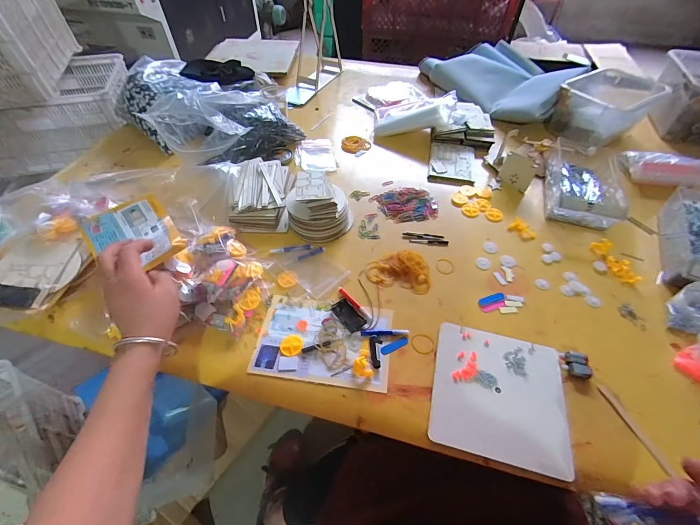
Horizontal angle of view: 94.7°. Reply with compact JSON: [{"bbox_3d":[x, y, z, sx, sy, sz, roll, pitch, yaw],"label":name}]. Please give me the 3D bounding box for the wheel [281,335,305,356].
[{"bbox_3d":[-0.091,0.127,0.500,0.034,0.005,0.035,0,50,0],"label":"wheel"}]

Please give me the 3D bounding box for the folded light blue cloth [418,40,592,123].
[{"bbox_3d":[0.495,-0.597,1.023,0.319,0.090,0.459,-25,55,-19],"label":"folded light blue cloth"}]

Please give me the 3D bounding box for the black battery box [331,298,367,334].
[{"bbox_3d":[-0.002,0.087,0.527,0.033,0.017,0.056,-32,57,-24],"label":"black battery box"}]

